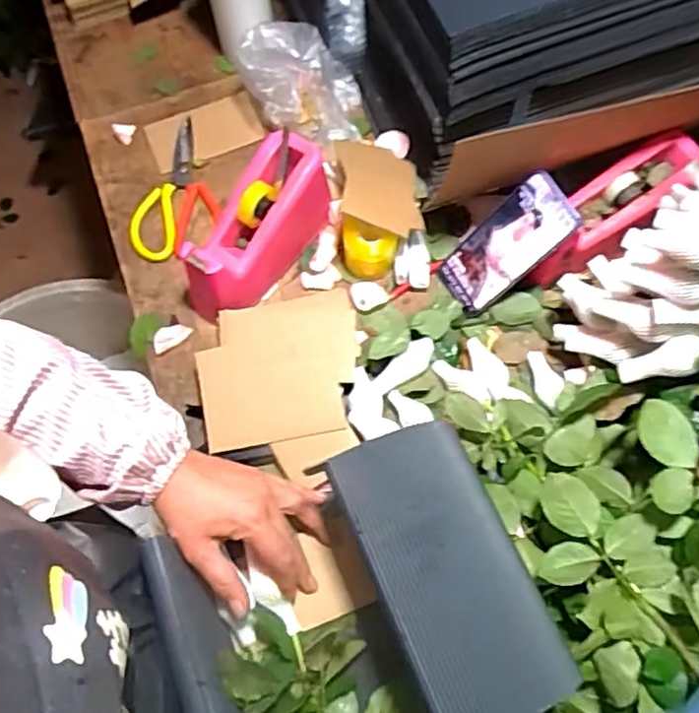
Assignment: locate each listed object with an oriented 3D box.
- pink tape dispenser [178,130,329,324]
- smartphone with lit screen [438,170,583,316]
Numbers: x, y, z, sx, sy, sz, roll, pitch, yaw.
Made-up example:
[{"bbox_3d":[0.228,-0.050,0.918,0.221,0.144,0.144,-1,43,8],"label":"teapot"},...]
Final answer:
[{"bbox_3d":[-0.102,-0.137,0.725,0.084,0.099,0.201,29,72,12],"label":"pink tape dispenser"},{"bbox_3d":[0.168,-0.117,0.703,0.013,0.160,0.072,-6,60,-47],"label":"smartphone with lit screen"}]

